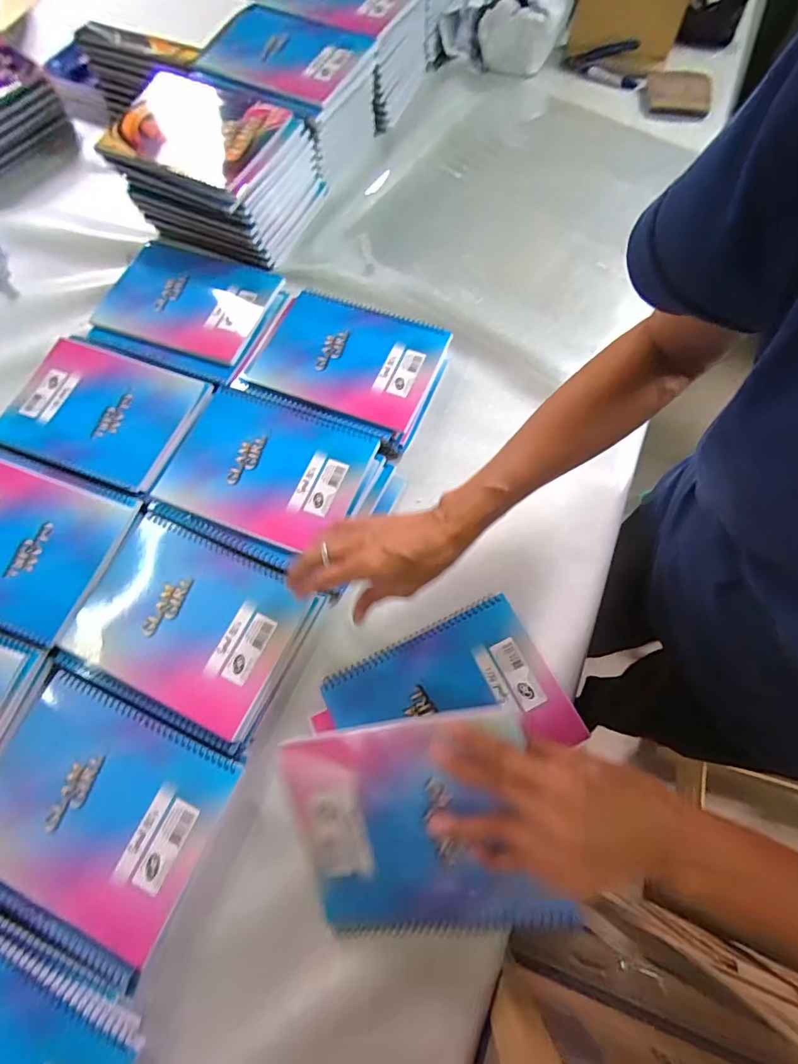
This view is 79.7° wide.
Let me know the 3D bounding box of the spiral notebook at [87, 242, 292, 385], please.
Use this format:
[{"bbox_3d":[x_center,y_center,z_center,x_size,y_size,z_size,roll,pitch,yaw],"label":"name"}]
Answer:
[{"bbox_3d":[-0.263,-0.281,0.589,0.222,0.010,0.171,20,69,6],"label":"spiral notebook"}]

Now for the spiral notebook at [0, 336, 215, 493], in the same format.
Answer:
[{"bbox_3d":[-0.332,-0.139,0.534,0.207,0.008,0.152,21,69,7],"label":"spiral notebook"}]

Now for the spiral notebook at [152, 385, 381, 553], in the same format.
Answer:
[{"bbox_3d":[-0.140,-0.071,0.507,0.197,0.015,0.151,21,69,7],"label":"spiral notebook"}]

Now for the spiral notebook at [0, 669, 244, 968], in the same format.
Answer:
[{"bbox_3d":[-0.252,0.225,0.395,0.194,0.008,0.149,22,69,7],"label":"spiral notebook"}]

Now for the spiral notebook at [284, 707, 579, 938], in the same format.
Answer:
[{"bbox_3d":[0.011,0.214,0.344,0.189,0.012,0.153,-18,88,21],"label":"spiral notebook"}]

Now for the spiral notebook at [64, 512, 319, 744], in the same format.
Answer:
[{"bbox_3d":[-0.198,0.082,0.451,0.206,0.010,0.151,25,70,8],"label":"spiral notebook"}]

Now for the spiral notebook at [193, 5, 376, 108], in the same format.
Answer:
[{"bbox_3d":[-0.156,-0.643,0.636,0.211,0.018,0.157,24,71,11],"label":"spiral notebook"}]

